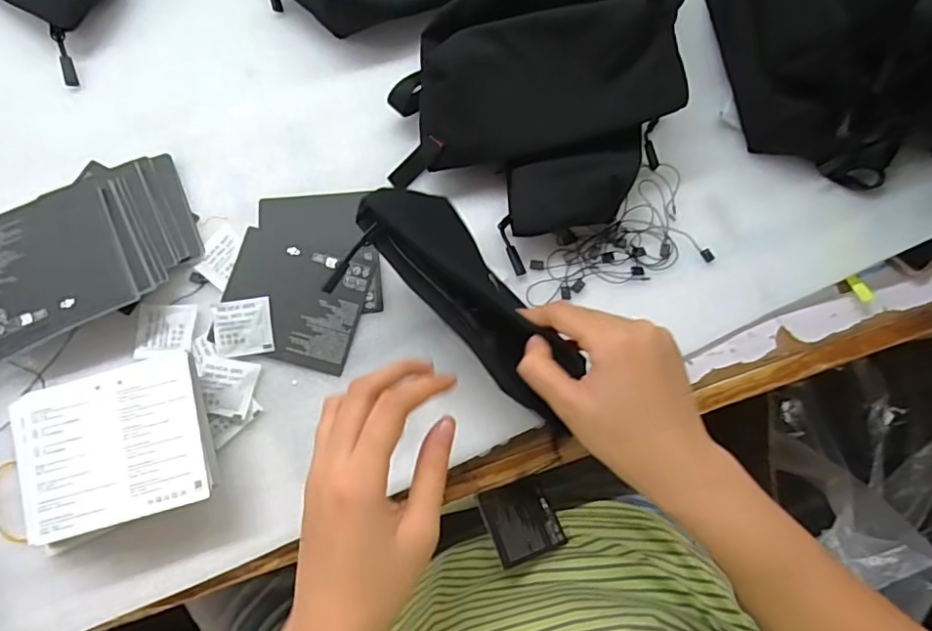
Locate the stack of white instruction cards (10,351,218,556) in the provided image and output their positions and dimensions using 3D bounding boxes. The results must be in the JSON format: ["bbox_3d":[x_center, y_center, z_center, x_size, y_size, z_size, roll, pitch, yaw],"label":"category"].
[{"bbox_3d":[-0.222,0.086,0.360,0.118,0.044,0.093,-17,77,-6],"label":"stack of white instruction cards"}]

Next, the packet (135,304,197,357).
[{"bbox_3d":[-0.216,0.011,0.397,0.041,0.007,0.039,0,76,-2],"label":"packet"}]

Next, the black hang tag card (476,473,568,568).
[{"bbox_3d":[0.041,0.143,0.392,0.005,0.086,0.051,-36,65,27],"label":"black hang tag card"}]

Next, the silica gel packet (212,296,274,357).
[{"bbox_3d":[-0.159,0.008,0.399,0.041,0.008,0.041,-7,76,-3],"label":"silica gel packet"}]

